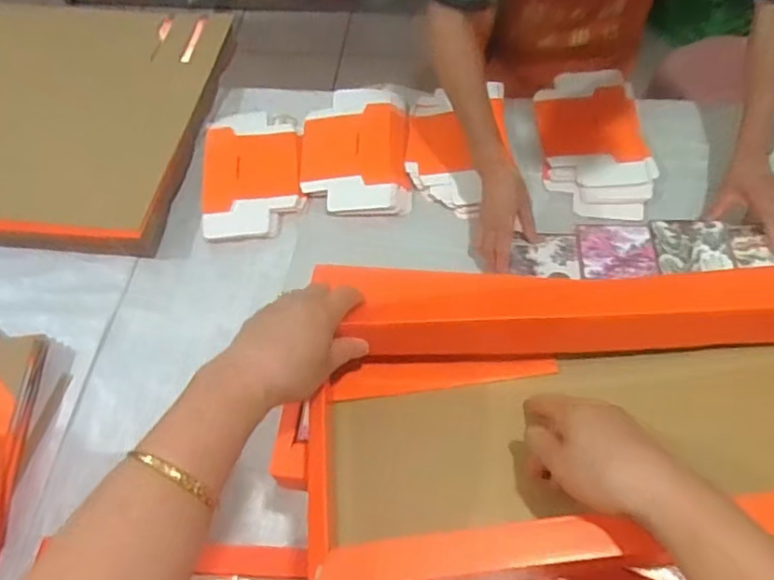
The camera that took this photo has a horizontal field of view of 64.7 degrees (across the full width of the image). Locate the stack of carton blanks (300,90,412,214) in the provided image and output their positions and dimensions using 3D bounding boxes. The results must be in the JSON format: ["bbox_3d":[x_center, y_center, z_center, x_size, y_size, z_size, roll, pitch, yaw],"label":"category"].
[{"bbox_3d":[-0.049,-0.223,0.955,0.163,0.029,0.233,-3,68,4],"label":"stack of carton blanks"}]

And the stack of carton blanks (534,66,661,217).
[{"bbox_3d":[0.318,-0.231,0.936,0.158,0.024,0.274,1,59,4],"label":"stack of carton blanks"}]

